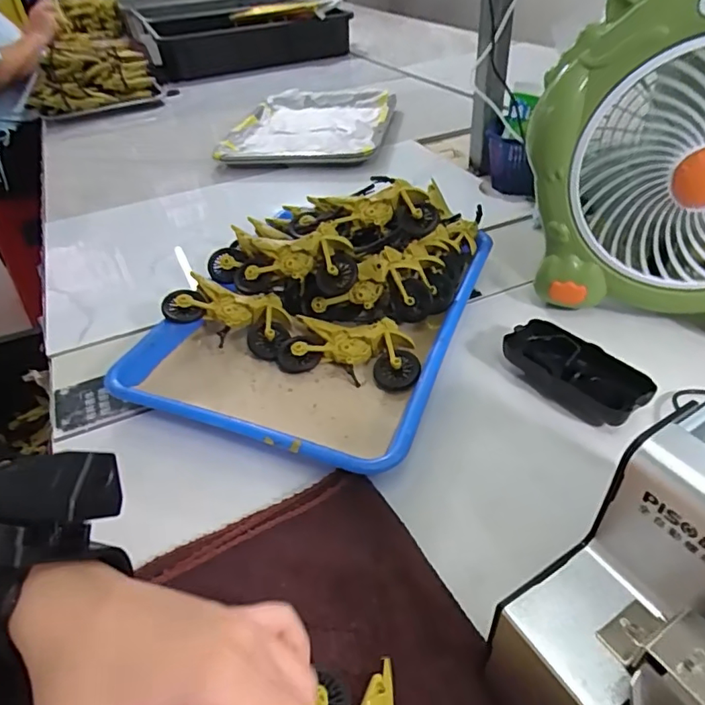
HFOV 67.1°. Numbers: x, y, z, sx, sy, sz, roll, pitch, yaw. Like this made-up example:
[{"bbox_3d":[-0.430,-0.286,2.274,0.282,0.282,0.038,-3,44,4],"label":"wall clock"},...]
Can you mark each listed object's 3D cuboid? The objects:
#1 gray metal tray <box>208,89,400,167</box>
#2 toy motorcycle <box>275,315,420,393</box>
[{"bbox_3d":[-0.070,-0.404,0.944,0.268,0.035,0.360,4,41,10],"label":"gray metal tray"},{"bbox_3d":[-0.002,-0.001,0.455,0.119,0.031,0.054,7,42,14],"label":"toy motorcycle"}]

